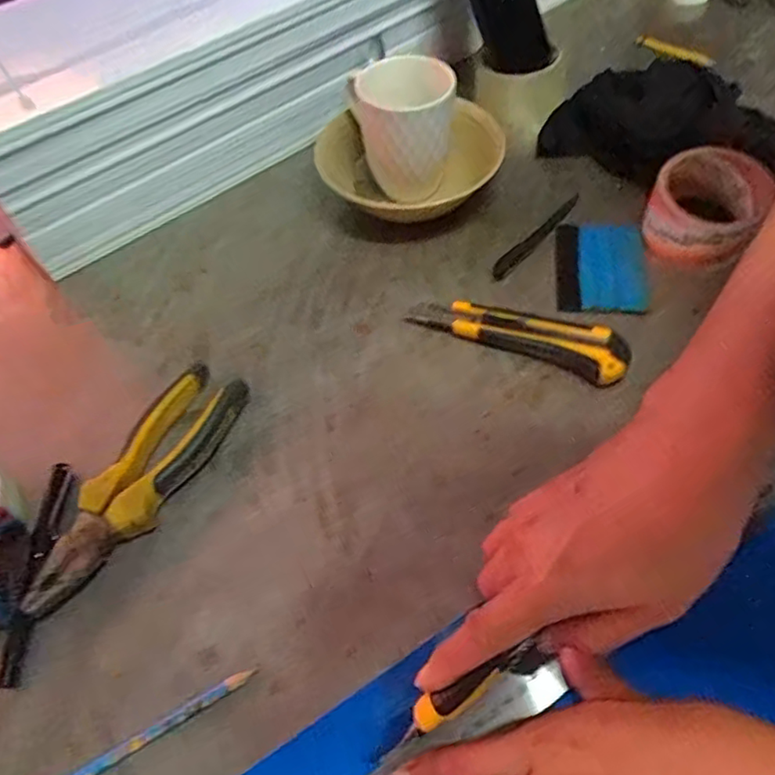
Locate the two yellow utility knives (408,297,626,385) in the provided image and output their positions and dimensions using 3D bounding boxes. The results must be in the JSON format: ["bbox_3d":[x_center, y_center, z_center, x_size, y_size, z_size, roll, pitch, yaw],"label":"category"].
[{"bbox_3d":[0.098,-0.043,0.473,0.167,0.023,0.042,18,59,15],"label":"two yellow utility knives"}]

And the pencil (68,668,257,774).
[{"bbox_3d":[-0.151,0.200,0.329,0.167,0.006,0.009,-28,58,-15],"label":"pencil"}]

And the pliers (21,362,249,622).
[{"bbox_3d":[-0.163,0.063,0.410,0.056,0.017,0.187,26,60,3],"label":"pliers"}]

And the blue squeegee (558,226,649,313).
[{"bbox_3d":[0.180,-0.105,0.519,0.070,0.009,0.101,4,56,6],"label":"blue squeegee"}]

